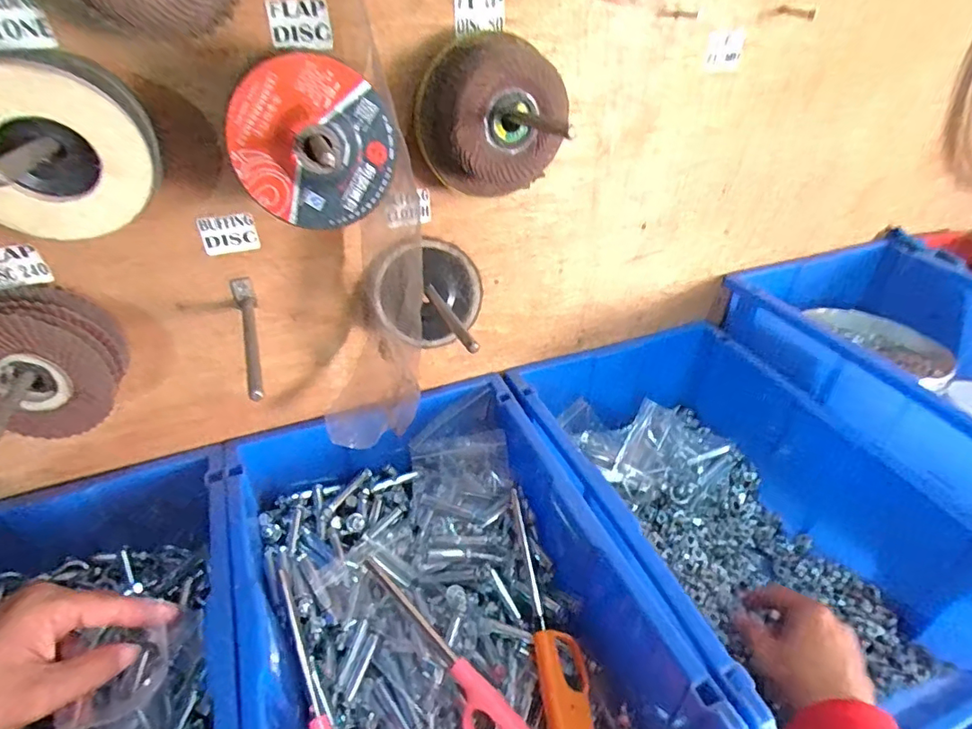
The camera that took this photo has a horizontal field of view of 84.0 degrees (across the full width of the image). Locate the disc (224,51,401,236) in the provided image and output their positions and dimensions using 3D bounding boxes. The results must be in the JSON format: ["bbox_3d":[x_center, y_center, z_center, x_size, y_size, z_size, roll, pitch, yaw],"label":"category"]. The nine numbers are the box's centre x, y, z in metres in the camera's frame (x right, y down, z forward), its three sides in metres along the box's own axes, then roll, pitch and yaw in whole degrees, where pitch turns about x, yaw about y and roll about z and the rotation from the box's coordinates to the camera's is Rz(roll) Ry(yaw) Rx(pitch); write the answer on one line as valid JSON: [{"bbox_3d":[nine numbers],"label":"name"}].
[{"bbox_3d":[-0.101,-0.132,0.327,0.094,0.095,0.011,-34,37,-6],"label":"disc"}]

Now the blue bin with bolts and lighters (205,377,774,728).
[{"bbox_3d":[-0.042,0.228,0.460,0.311,0.150,0.438,-14,39,-19],"label":"blue bin with bolts and lighters"}]

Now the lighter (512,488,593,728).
[{"bbox_3d":[0.059,0.240,0.486,0.046,0.027,0.249,-8,56,-11],"label":"lighter"}]

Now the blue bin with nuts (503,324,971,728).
[{"bbox_3d":[0.247,0.141,0.541,0.316,0.186,0.428,-13,39,-18],"label":"blue bin with nuts"}]

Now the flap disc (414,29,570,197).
[{"bbox_3d":[0.003,-0.185,0.413,0.093,0.108,0.061,-18,41,-23],"label":"flap disc"}]

